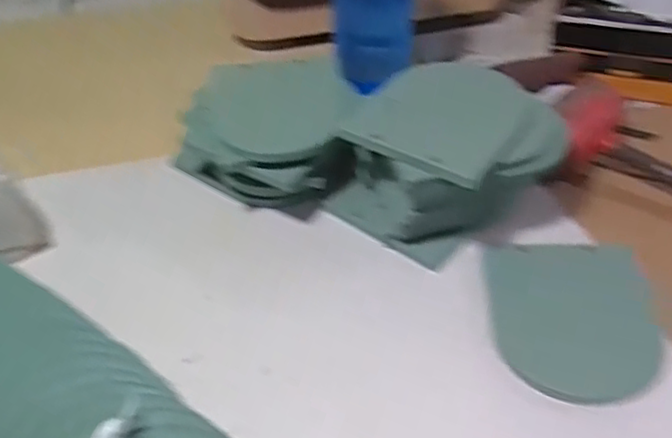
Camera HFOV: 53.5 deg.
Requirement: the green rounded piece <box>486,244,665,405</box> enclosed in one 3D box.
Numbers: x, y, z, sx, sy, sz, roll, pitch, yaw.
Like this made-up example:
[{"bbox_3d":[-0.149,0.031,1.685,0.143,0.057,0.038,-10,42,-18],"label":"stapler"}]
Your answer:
[{"bbox_3d":[0.217,0.088,0.614,0.140,0.009,0.163,-2,49,10],"label":"green rounded piece"}]

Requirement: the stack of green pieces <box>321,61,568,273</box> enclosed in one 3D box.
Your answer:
[{"bbox_3d":[0.112,-0.064,0.692,0.189,0.125,0.181,33,54,32],"label":"stack of green pieces"}]

